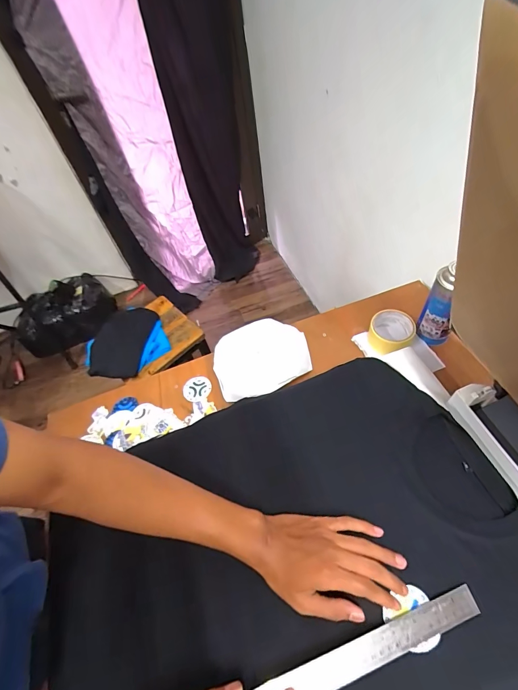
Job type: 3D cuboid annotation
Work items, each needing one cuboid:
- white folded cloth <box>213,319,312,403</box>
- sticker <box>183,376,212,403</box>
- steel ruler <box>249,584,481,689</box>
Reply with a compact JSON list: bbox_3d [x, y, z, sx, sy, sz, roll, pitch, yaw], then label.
[{"bbox_3d":[0.003,0.023,0.681,0.187,0.057,0.150,-15,55,-1],"label":"white folded cloth"},{"bbox_3d":[-0.130,0.094,0.697,0.059,0.004,0.053,-16,63,-1],"label":"sticker"},{"bbox_3d":[0.106,0.325,0.346,0.279,0.004,0.029,-17,60,-10],"label":"steel ruler"}]

